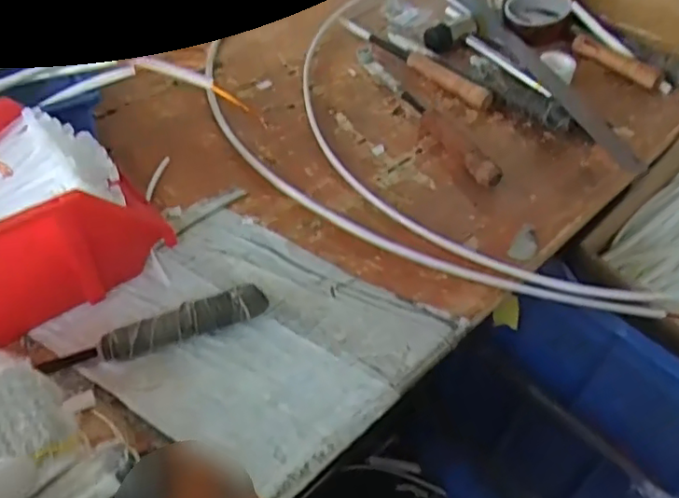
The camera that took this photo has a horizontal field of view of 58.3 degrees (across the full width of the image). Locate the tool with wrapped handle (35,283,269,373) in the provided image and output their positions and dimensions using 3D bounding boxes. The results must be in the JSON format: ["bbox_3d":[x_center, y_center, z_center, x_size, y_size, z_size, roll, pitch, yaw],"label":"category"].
[{"bbox_3d":[-0.140,0.067,0.475,0.170,0.032,0.019,-16,50,-17],"label":"tool with wrapped handle"}]

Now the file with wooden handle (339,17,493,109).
[{"bbox_3d":[0.094,-0.257,0.803,0.024,0.022,0.268,-31,56,-27],"label":"file with wooden handle"}]

